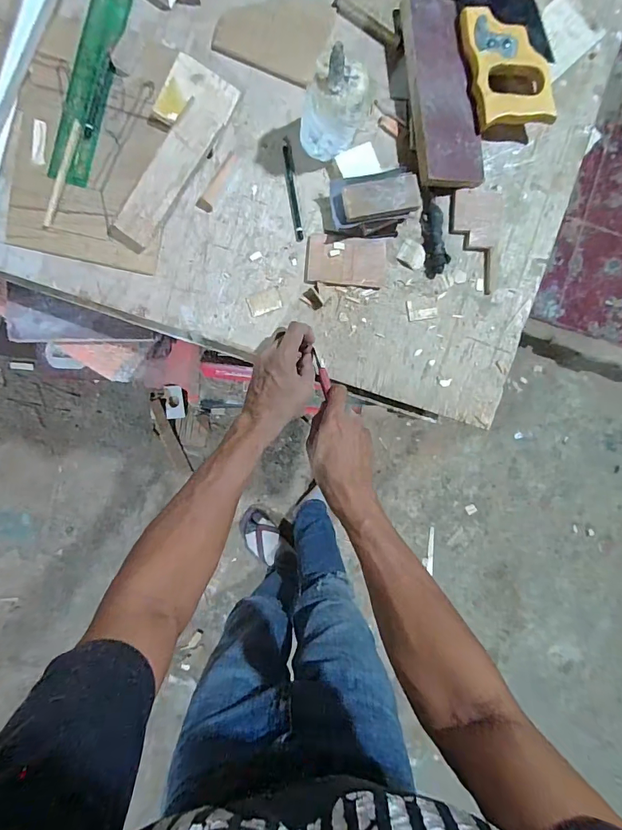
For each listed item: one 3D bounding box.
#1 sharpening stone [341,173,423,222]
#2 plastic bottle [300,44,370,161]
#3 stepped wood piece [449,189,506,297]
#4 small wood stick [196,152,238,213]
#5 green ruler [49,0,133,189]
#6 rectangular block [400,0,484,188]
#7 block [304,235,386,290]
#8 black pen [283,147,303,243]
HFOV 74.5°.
[{"bbox_3d":[0.089,-0.270,0.509,0.098,0.011,0.042,-15,105,-4],"label":"sharpening stone"},{"bbox_3d":[0.026,-0.355,0.466,0.067,0.134,0.064,8,93,-6],"label":"plastic bottle"},{"bbox_3d":[0.222,-0.239,0.556,0.073,0.012,0.130,3,92,-3],"label":"stepped wood piece"},{"bbox_3d":[-0.115,-0.292,0.515,0.019,0.006,0.079,34,90,-4],"label":"small wood stick"},{"bbox_3d":[-0.269,-0.410,0.500,0.050,0.008,0.253,15,91,-4],"label":"green ruler"},{"bbox_3d":[0.162,-0.404,0.515,0.089,0.017,0.222,-16,96,-17],"label":"rectangular block"},{"bbox_3d":[0.047,-0.203,0.542,0.106,0.009,0.063,2,92,-3],"label":"block"},{"bbox_3d":[-0.023,-0.286,0.531,0.011,0.009,0.118,-8,92,-3],"label":"black pen"}]

